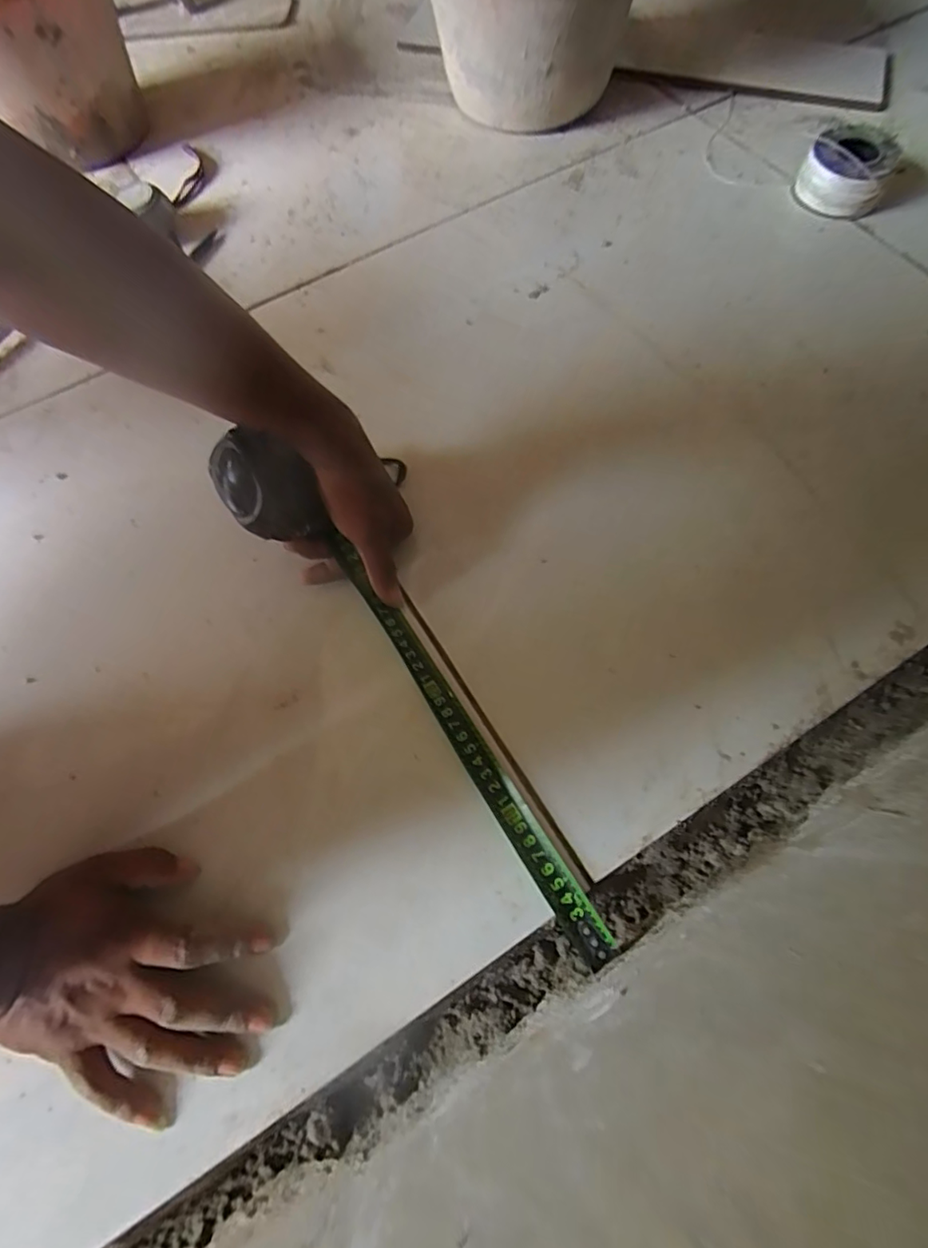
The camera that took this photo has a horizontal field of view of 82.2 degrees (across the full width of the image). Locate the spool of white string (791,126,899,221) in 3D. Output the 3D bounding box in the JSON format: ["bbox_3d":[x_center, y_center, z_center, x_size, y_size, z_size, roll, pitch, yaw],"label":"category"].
[{"bbox_3d":[0.389,-0.457,0.538,0.077,0.050,0.075,-1,68,2],"label":"spool of white string"}]

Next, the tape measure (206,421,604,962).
[{"bbox_3d":[-0.035,0.042,0.367,0.049,0.070,0.404,-36,84,-12],"label":"tape measure"}]

